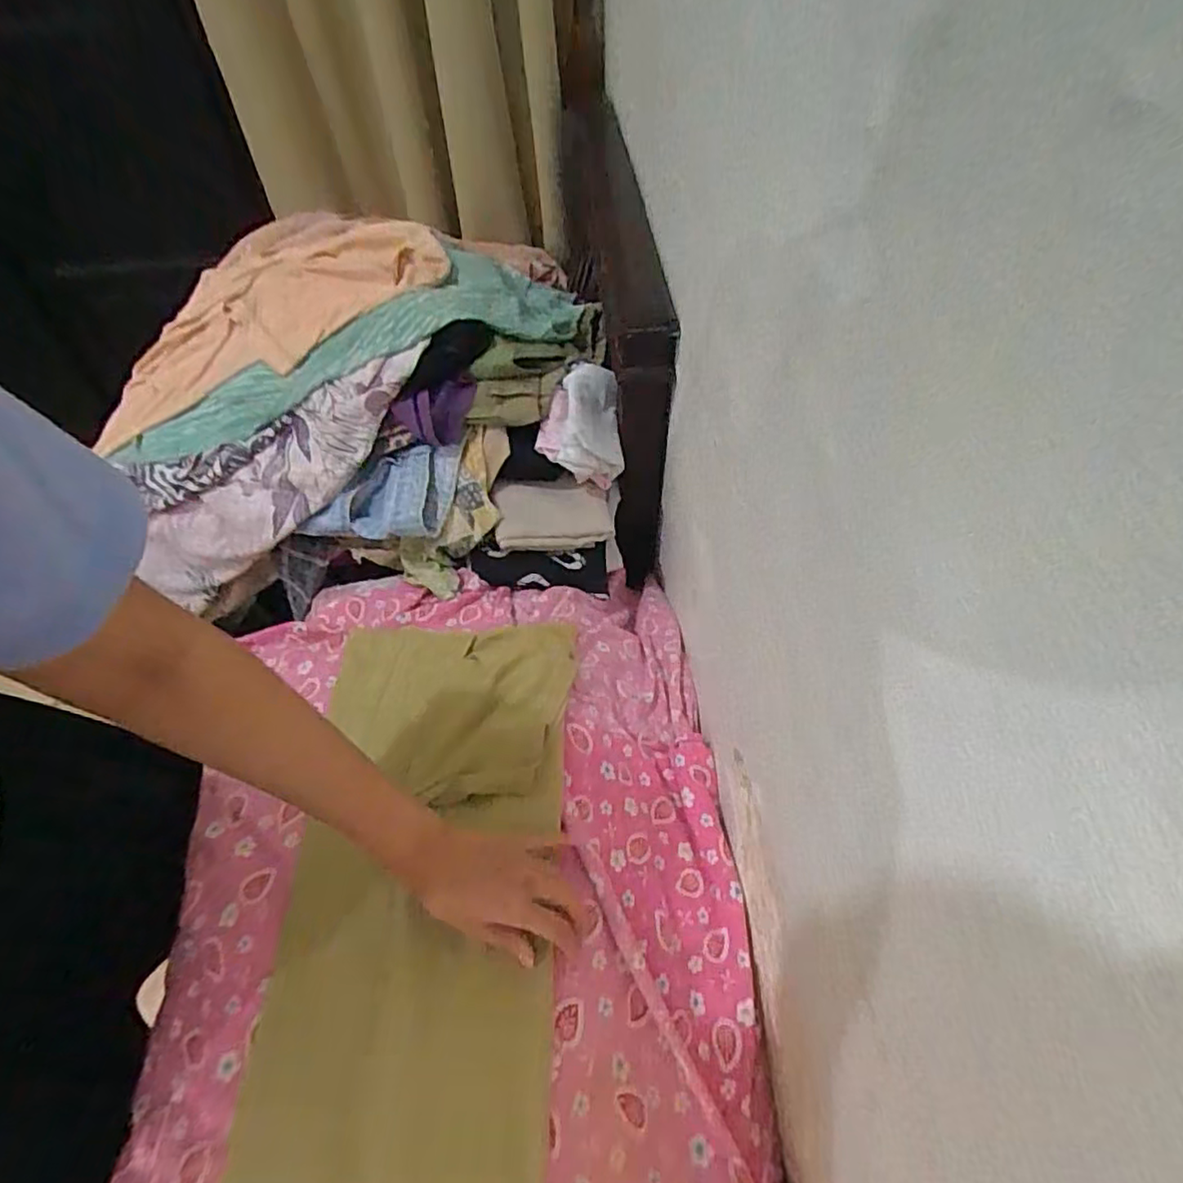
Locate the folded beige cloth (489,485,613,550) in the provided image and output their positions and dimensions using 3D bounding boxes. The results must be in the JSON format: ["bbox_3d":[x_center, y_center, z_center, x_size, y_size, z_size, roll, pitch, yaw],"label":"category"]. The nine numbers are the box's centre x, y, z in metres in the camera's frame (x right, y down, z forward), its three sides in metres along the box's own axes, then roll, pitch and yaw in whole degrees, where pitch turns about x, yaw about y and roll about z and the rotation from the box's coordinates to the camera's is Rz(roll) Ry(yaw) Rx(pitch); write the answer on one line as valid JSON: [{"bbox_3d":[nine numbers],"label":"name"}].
[{"bbox_3d":[-0.044,-0.086,0.774,0.135,0.018,0.075,-1,92,-6],"label":"folded beige cloth"}]

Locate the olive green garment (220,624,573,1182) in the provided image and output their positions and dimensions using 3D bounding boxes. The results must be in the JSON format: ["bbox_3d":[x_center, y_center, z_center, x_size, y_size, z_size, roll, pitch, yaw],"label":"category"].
[{"bbox_3d":[-0.136,0.298,0.484,0.219,0.070,0.635,0,57,2],"label":"olive green garment"}]

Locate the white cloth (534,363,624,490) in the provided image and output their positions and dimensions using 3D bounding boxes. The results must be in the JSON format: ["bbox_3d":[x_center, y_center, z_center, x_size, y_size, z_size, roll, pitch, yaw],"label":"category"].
[{"bbox_3d":[-0.006,-0.193,0.775,0.096,0.083,0.130,8,54,8],"label":"white cloth"}]

